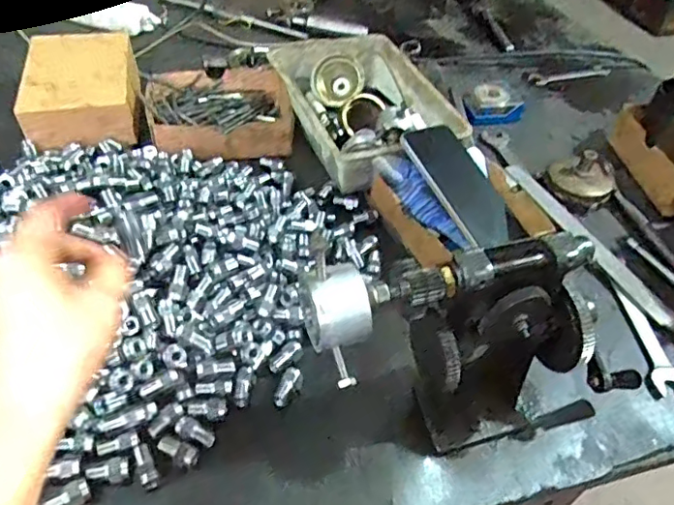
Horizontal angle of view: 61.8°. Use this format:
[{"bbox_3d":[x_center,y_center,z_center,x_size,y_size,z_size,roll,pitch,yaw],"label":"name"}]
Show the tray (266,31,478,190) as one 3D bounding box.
[{"bbox_3d":[0.028,-0.186,0.696,0.169,0.071,0.246,-15,49,-20],"label":"tray"}]

